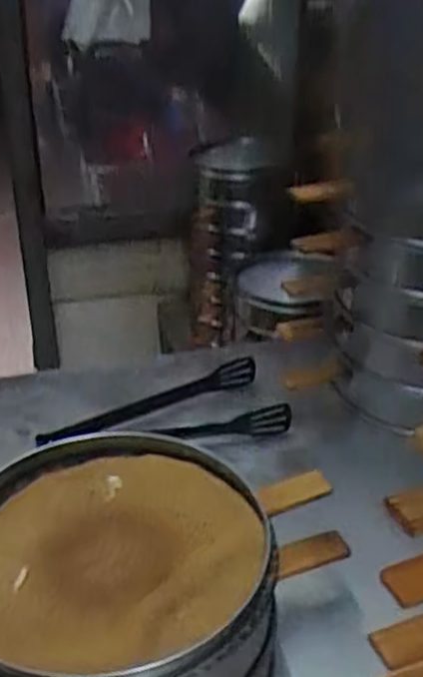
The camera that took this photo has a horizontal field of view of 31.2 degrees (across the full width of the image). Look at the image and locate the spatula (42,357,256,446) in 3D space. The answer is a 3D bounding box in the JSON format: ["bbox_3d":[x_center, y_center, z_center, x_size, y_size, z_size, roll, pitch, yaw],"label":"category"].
[{"bbox_3d":[-0.075,0.067,0.884,0.260,0.033,0.045,-12,31,-21],"label":"spatula"}]

